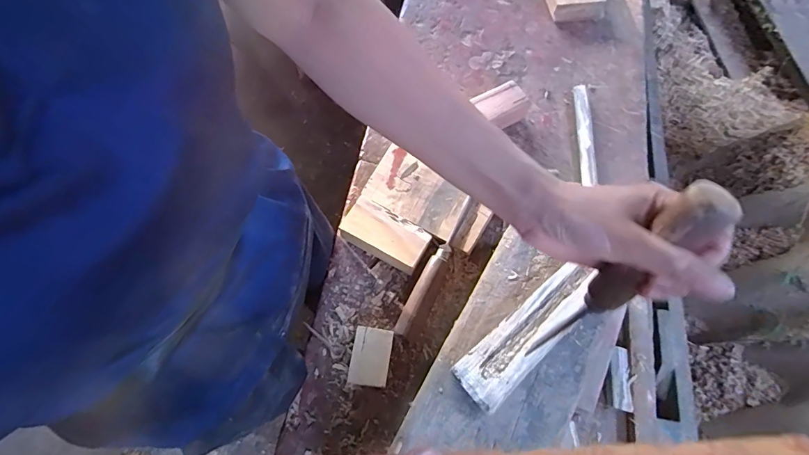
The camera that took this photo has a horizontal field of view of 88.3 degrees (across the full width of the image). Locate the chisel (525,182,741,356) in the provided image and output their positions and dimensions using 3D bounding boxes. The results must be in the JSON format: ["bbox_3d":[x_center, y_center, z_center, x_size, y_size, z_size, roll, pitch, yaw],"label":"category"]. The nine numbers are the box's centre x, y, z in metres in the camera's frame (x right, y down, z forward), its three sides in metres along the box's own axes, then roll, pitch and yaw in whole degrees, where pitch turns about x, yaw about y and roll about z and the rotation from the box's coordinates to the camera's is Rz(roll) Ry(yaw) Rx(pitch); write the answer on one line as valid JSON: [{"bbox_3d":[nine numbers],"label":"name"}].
[{"bbox_3d":[0.157,0.046,0.316,0.038,0.204,0.029,39,46,11],"label":"chisel"}]

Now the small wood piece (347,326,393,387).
[{"bbox_3d":[-0.047,0.180,0.581,0.052,0.022,0.075,9,70,1],"label":"small wood piece"}]

